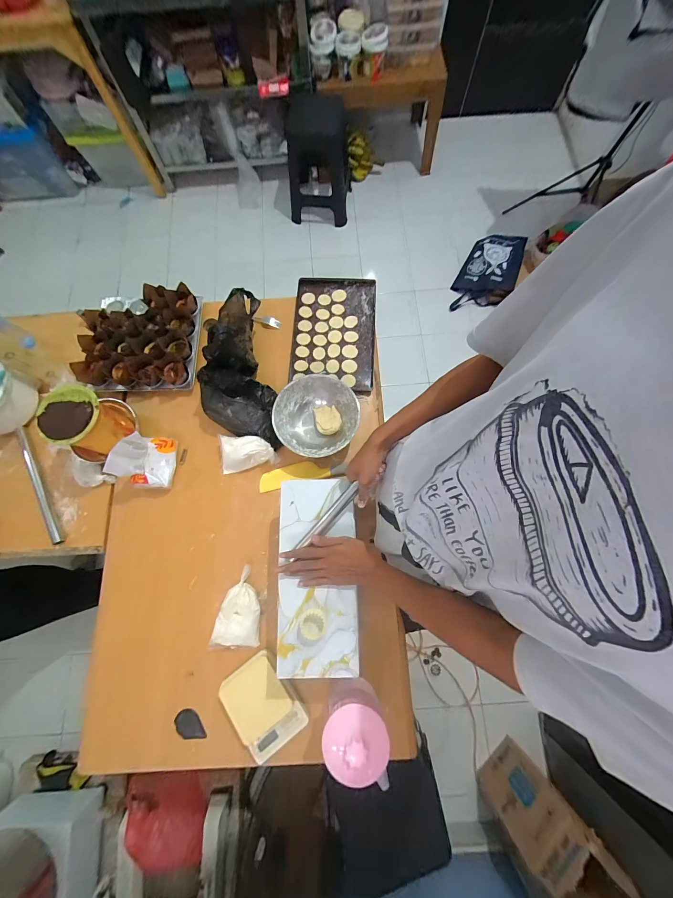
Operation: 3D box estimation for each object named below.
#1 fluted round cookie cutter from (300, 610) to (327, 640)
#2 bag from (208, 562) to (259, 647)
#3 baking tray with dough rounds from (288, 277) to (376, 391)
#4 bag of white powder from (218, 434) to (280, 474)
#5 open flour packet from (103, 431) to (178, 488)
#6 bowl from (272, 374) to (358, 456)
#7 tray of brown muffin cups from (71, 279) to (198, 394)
[{"bbox_3d":[-0.045,0.333,0.581,0.048,0.024,0.049,0,76,1],"label":"fluted round cookie cutter"},{"bbox_3d":[-0.234,0.374,0.723,0.105,0.047,0.173,1,76,1],"label":"bag"},{"bbox_3d":[-0.007,-0.351,0.904,0.242,0.026,0.353,4,76,2],"label":"baking tray with dough rounds"},{"bbox_3d":[-0.231,0.014,0.796,0.154,0.056,0.092,1,76,1],"label":"bag of white powder"},{"bbox_3d":[-0.473,0.027,0.757,0.092,0.133,0.132,5,76,2],"label":"open flour packet"},{"bbox_3d":[-0.051,-0.083,0.804,0.221,0.072,0.205,-25,77,-5],"label":"bowl"},{"bbox_3d":[-0.566,-0.317,0.859,0.313,0.091,0.288,1,76,1],"label":"tray of brown muffin cups"}]

